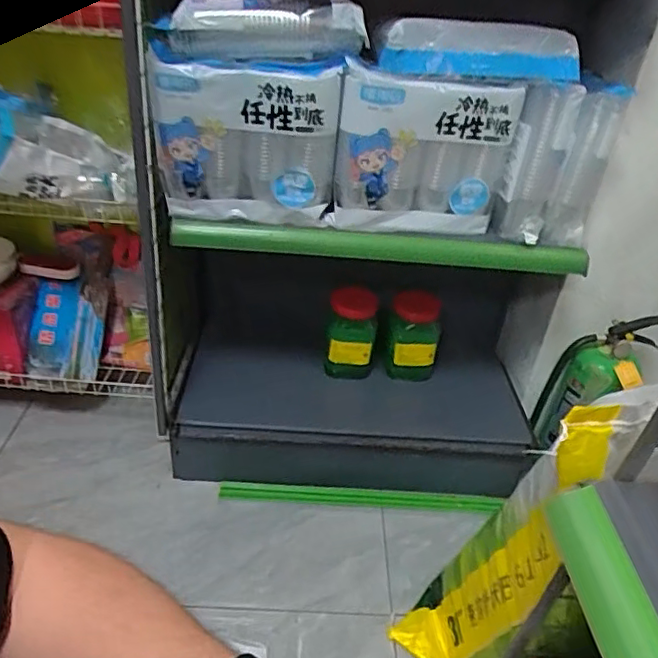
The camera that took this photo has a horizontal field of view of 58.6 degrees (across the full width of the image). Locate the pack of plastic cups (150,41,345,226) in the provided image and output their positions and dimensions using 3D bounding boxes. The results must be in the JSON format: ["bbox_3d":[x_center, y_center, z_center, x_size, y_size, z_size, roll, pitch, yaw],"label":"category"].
[{"bbox_3d":[-0.115,-0.260,0.831,0.245,0.220,0.094,-2,34,-12],"label":"pack of plastic cups"}]

